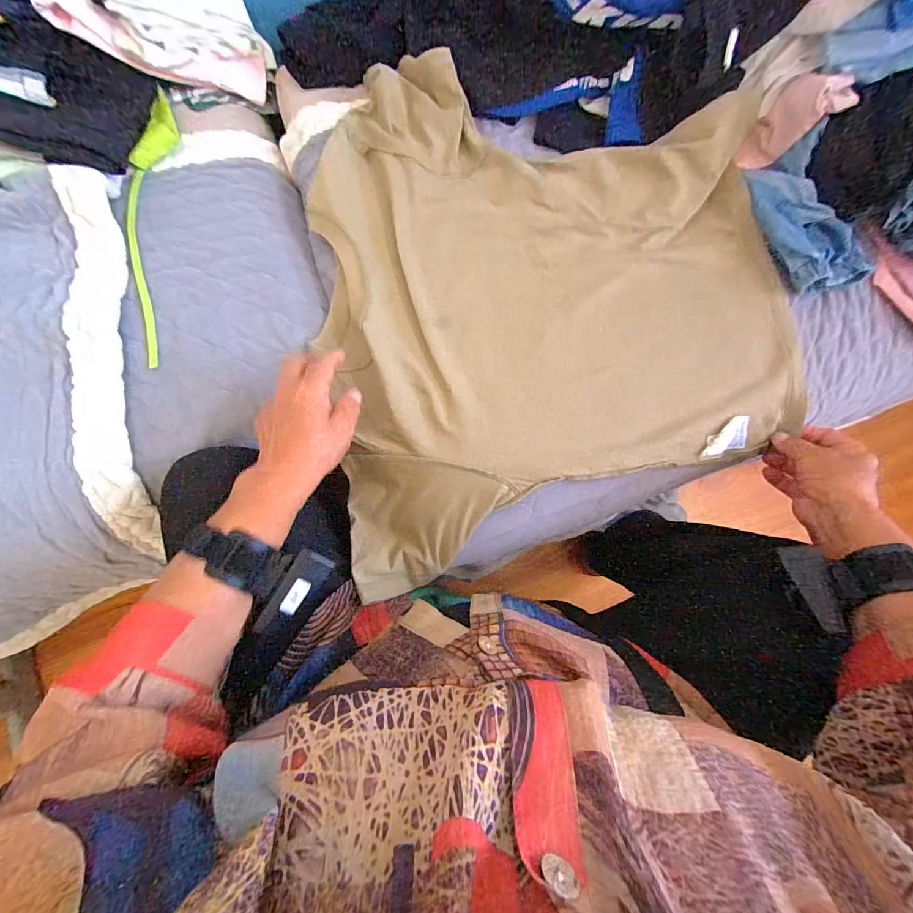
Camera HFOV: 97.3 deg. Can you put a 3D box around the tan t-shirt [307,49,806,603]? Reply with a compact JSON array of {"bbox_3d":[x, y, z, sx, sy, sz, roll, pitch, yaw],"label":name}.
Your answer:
[{"bbox_3d":[0.104,-0.177,0.439,0.498,0.047,0.516,-11,83,-6],"label":"tan t-shirt"}]

